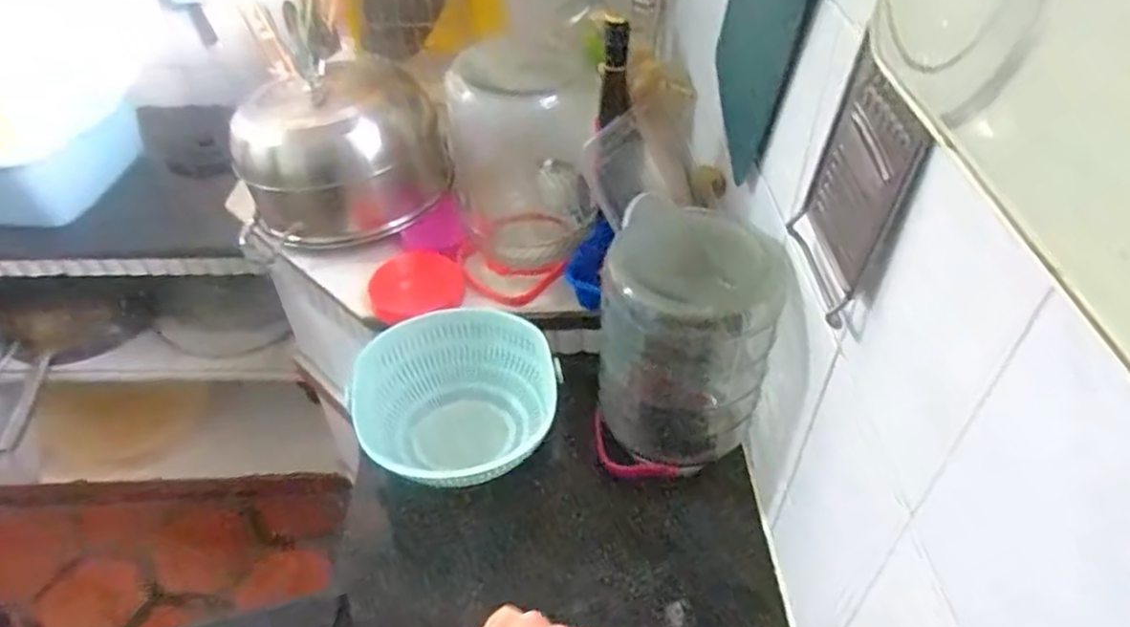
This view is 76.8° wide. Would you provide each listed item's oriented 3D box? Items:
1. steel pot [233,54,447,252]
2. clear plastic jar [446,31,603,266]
[{"bbox_3d":[-0.315,-0.234,1.006,0.258,0.166,0.243,-12,45,-12],"label":"steel pot"},{"bbox_3d":[-0.054,-0.193,0.876,0.157,0.250,0.153,-9,44,-9],"label":"clear plastic jar"}]

